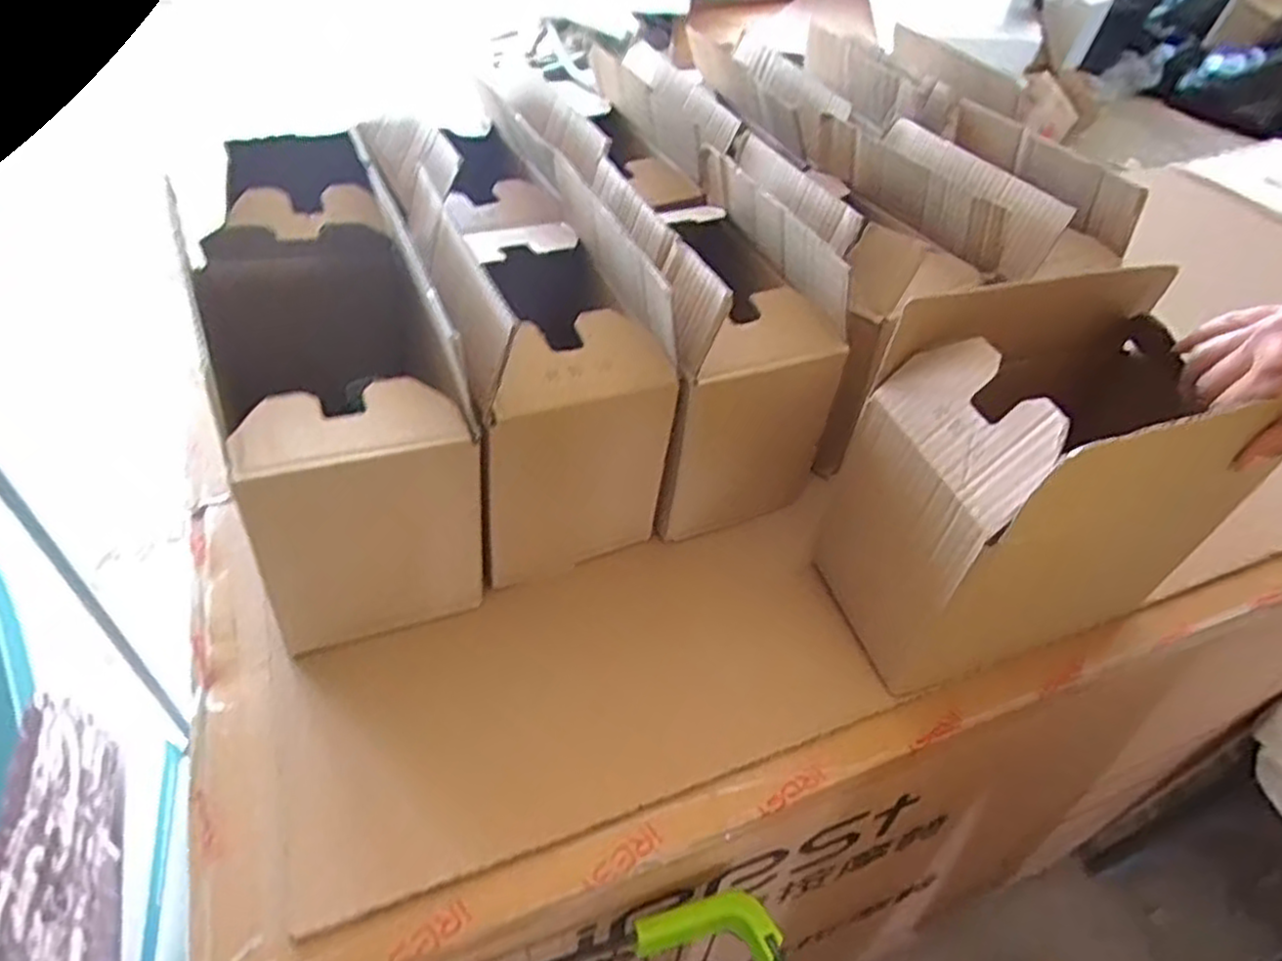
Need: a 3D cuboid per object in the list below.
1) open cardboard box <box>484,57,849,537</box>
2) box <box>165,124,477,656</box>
[{"bbox_3d":[0.008,-0.202,0.663,0.135,0.190,0.434,-13,48,-19],"label":"open cardboard box"},{"bbox_3d":[-0.222,-0.058,0.527,0.138,0.170,0.290,-18,50,-23],"label":"box"}]

